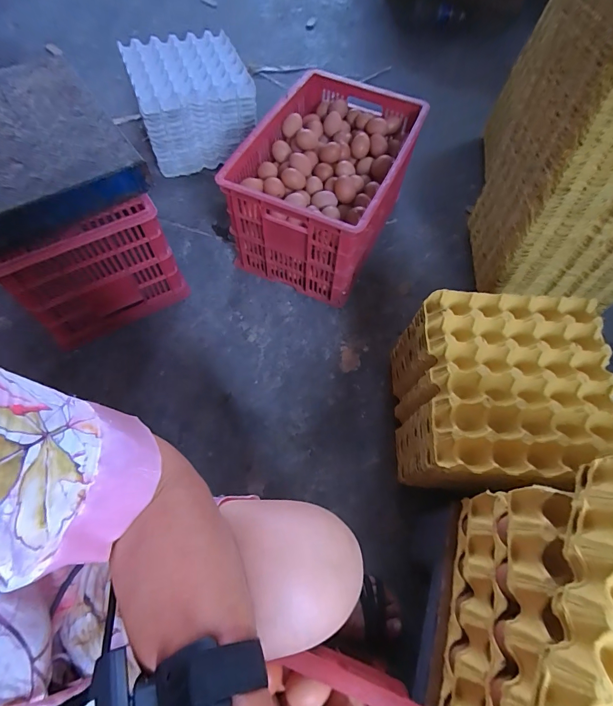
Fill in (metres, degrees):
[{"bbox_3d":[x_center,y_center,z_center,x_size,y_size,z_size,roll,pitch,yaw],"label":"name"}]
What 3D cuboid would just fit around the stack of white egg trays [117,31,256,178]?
[{"bbox_3d":[-0.316,-0.715,1.081,0.295,0.236,0.288,-13,64,-8],"label":"stack of white egg trays"}]

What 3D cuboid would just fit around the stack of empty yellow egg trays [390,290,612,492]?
[{"bbox_3d":[0.327,0.082,0.666,0.286,0.212,0.296,2,63,0],"label":"stack of empty yellow egg trays"}]

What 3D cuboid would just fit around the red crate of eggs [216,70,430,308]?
[{"bbox_3d":[0.047,-0.399,0.924,0.321,0.265,0.452,23,65,10],"label":"red crate of eggs"}]

